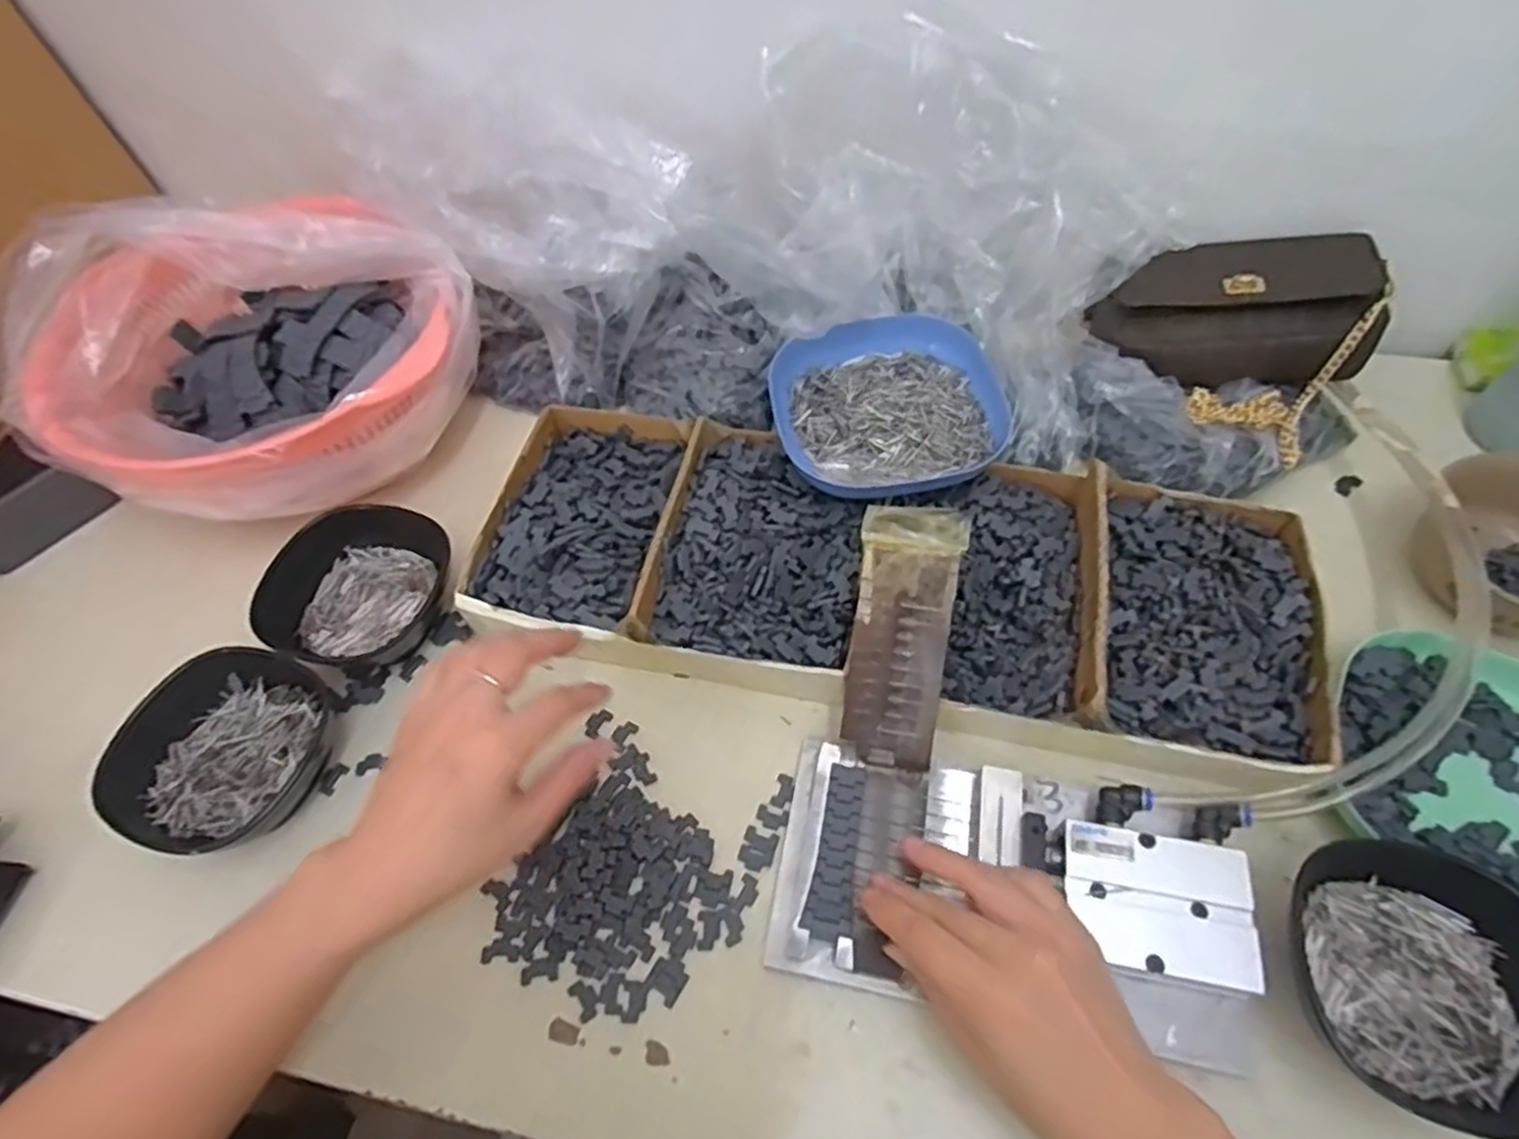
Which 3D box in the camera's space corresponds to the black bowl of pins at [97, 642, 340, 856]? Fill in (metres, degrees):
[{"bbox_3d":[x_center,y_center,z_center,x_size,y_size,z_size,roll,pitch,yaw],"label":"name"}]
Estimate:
[{"bbox_3d":[-0.290,0.104,0.430,0.106,0.049,0.107,-2,57,2],"label":"black bowl of pins"}]

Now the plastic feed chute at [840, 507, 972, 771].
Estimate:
[{"bbox_3d":[0.075,0.036,0.406,0.050,0.007,0.134,8,90,8],"label":"plastic feed chute"}]

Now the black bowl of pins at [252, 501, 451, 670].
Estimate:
[{"bbox_3d":[-0.243,0.013,0.486,0.106,0.048,0.110,-2,57,2],"label":"black bowl of pins"}]

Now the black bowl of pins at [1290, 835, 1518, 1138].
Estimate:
[{"bbox_3d":[0.289,0.183,0.345,0.099,0.042,0.111,8,58,9],"label":"black bowl of pins"}]

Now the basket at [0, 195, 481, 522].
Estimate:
[{"bbox_3d":[-0.328,-0.134,0.511,0.280,0.123,0.200,-14,57,-6],"label":"basket"}]

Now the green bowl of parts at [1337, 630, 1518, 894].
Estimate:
[{"bbox_3d":[0.372,0.101,0.400,0.132,0.036,0.137,-2,57,2],"label":"green bowl of parts"}]

